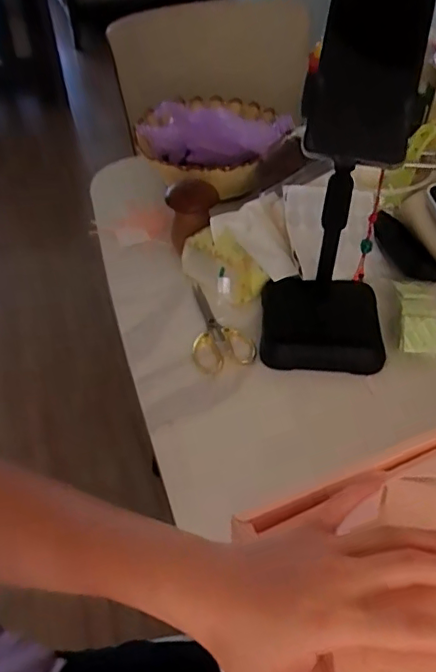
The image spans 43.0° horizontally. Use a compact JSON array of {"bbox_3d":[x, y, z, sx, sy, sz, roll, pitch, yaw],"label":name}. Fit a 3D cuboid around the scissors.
[{"bbox_3d":[-0.008,-0.012,0.589,0.062,0.007,0.126,-15,47,-15],"label":"scissors"}]

